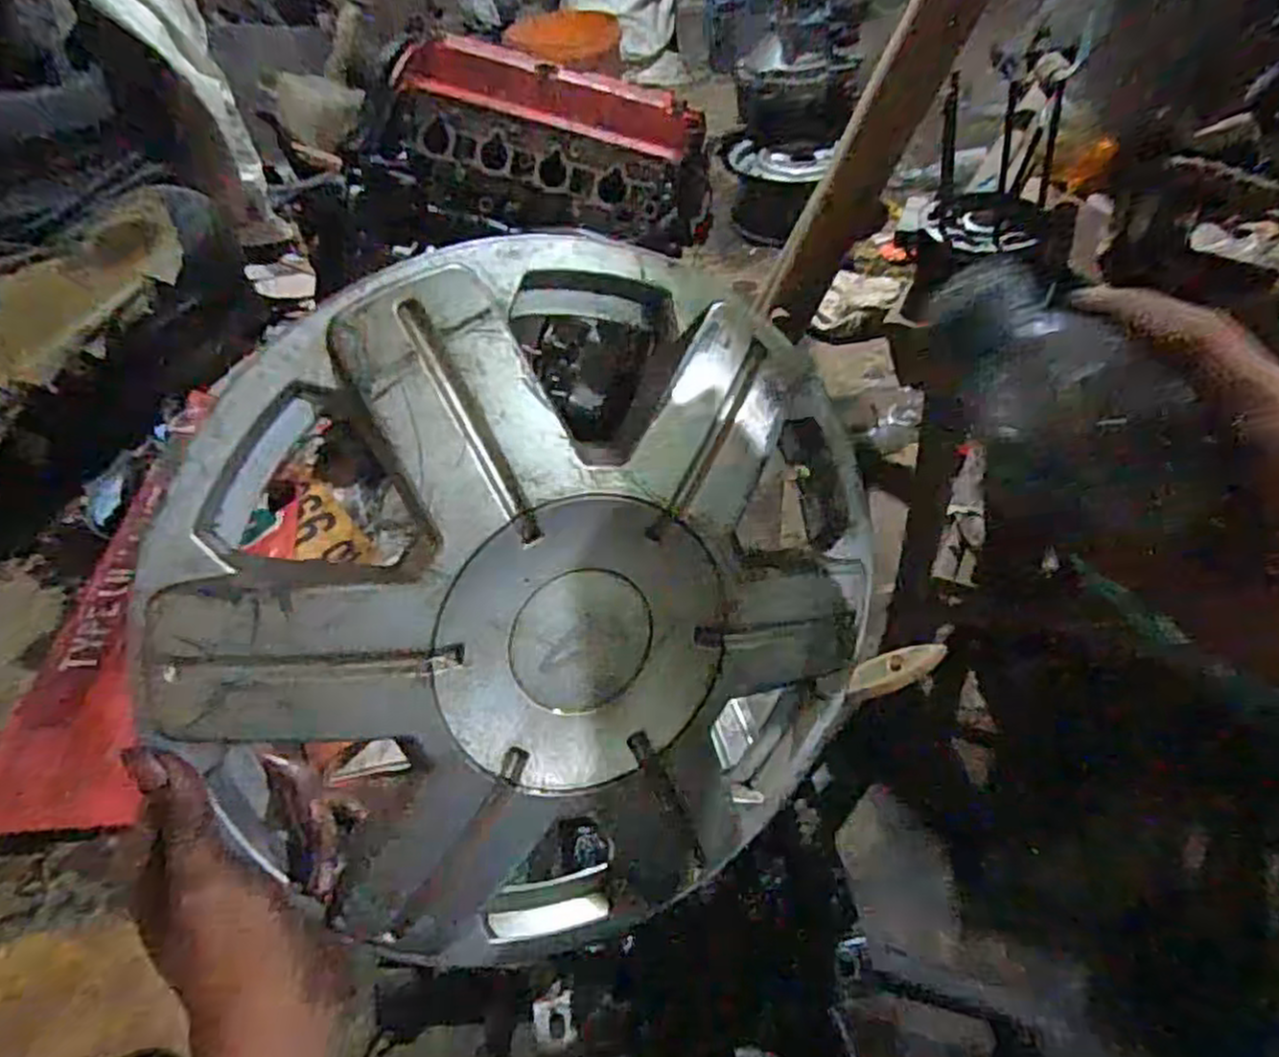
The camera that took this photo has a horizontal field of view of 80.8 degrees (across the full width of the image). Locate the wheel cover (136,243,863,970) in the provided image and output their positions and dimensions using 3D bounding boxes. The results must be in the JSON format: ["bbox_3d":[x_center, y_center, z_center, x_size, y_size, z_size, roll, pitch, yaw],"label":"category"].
[{"bbox_3d":[-0.028,0.046,0.371,0.329,0.356,0.047,-42,27,-7],"label":"wheel cover"}]

